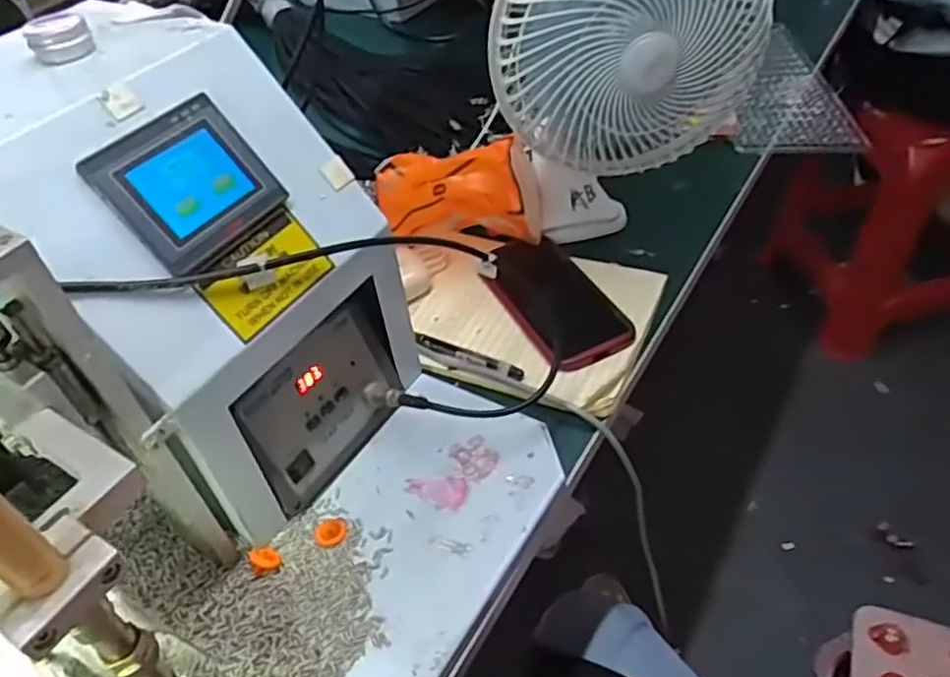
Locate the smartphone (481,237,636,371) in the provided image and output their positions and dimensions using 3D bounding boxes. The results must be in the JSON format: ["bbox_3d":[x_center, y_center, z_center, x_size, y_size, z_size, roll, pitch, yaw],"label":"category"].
[{"bbox_3d":[0.074,-0.039,0.644,0.092,0.009,0.179,-23,47,-15],"label":"smartphone"}]

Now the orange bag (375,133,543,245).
[{"bbox_3d":[-0.012,-0.129,0.669,0.148,0.101,0.090,-6,45,1],"label":"orange bag"}]

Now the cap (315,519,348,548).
[{"bbox_3d":[-0.099,0.132,0.482,0.022,0.008,0.019,-18,46,-11],"label":"cap"}]

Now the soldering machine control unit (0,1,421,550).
[{"bbox_3d":[-0.173,-0.047,0.469,0.216,0.288,0.188,32,57,32],"label":"soldering machine control unit"}]

